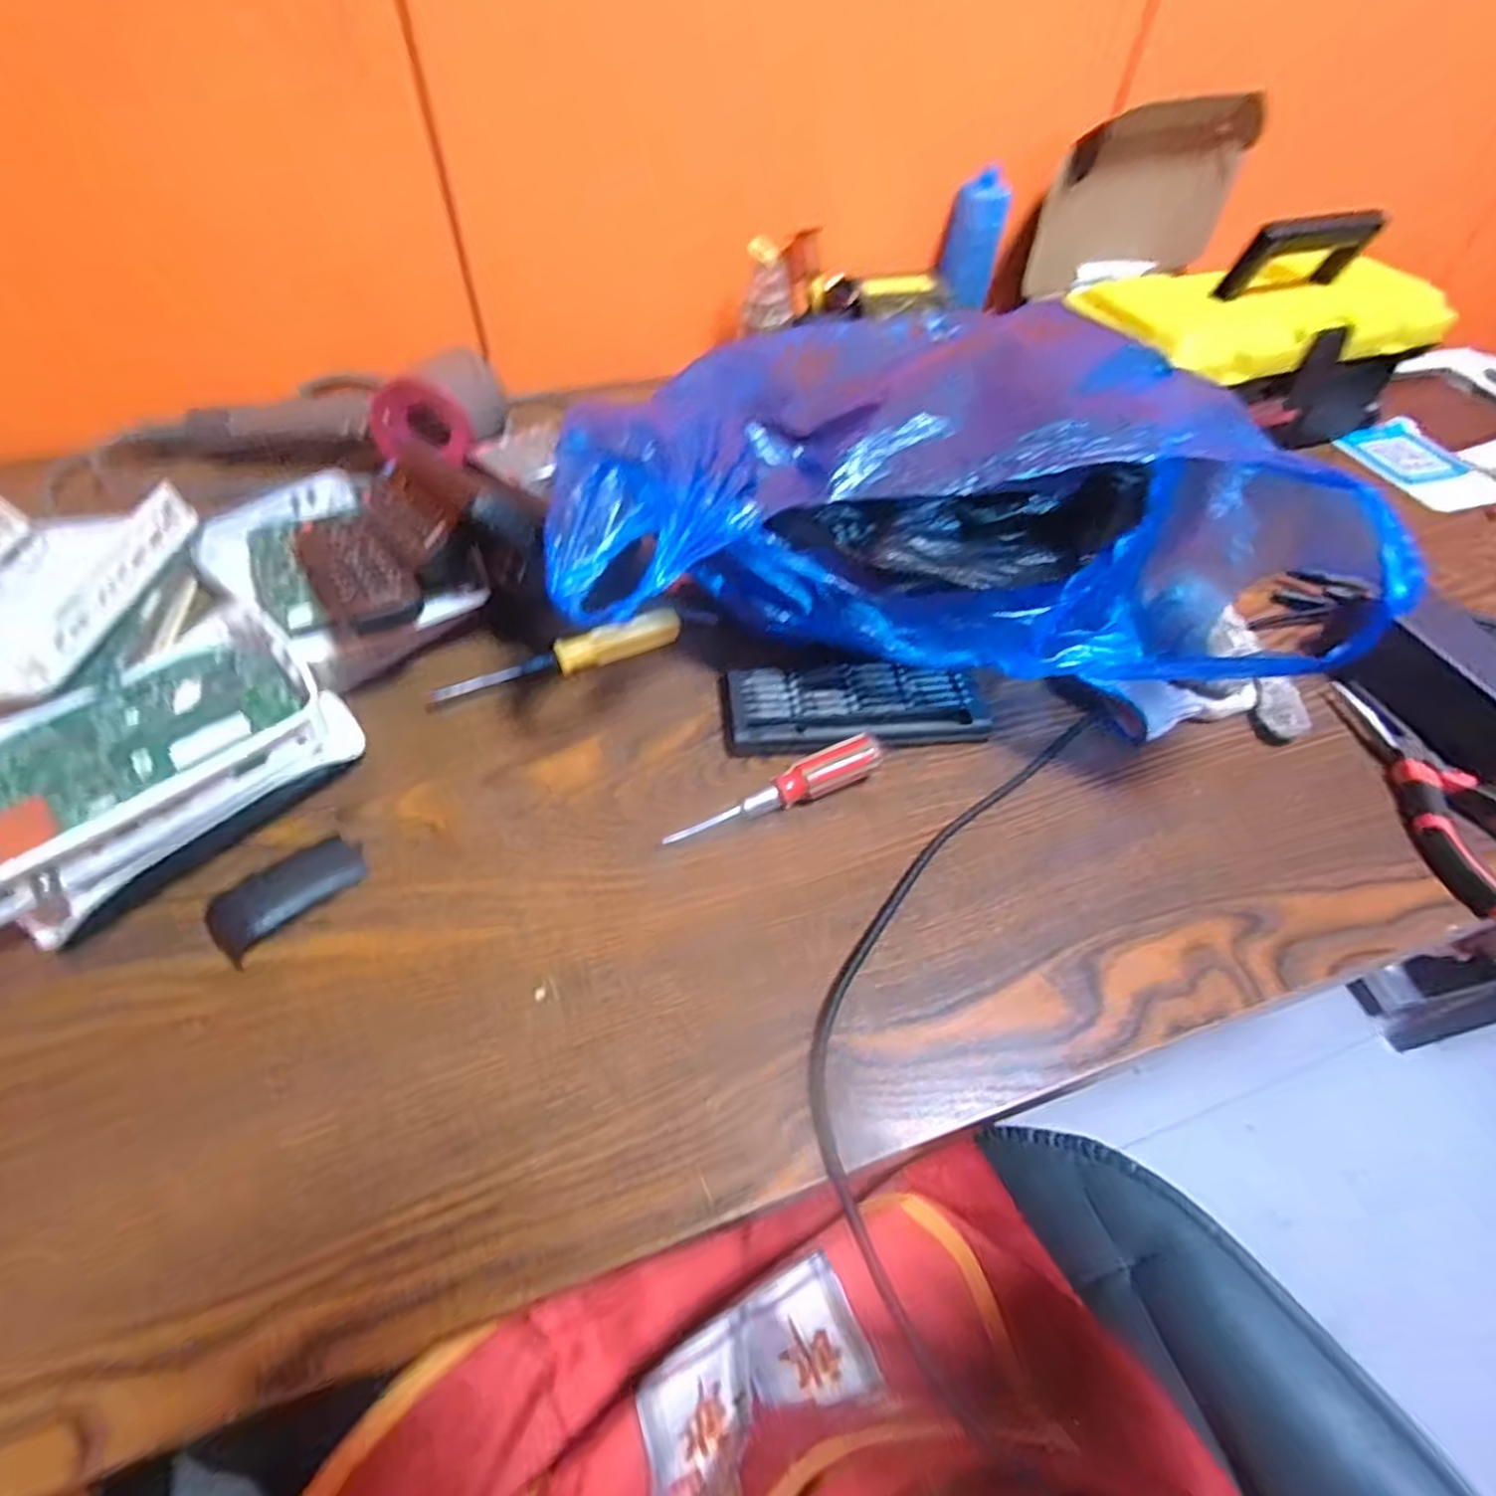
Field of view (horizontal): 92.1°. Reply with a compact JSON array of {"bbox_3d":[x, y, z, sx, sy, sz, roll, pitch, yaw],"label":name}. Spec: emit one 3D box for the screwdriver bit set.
[{"bbox_3d":[0.064,-0.024,0.444,0.158,0.022,0.057,-3,52,-4],"label":"screwdriver bit set"}]

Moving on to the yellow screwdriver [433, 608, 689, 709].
[{"bbox_3d":[-0.119,-0.056,0.456,0.162,0.015,0.021,-20,55,-17],"label":"yellow screwdriver"}]

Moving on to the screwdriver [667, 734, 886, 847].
[{"bbox_3d":[0.015,0.021,0.394,0.122,0.019,0.023,-16,54,-14],"label":"screwdriver"}]

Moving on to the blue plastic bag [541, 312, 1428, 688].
[{"bbox_3d":[0.102,-0.163,0.450,0.393,0.137,0.315,4,52,1],"label":"blue plastic bag"}]

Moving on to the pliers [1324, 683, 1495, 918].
[{"bbox_3d":[0.395,0.020,0.411,0.058,0.030,0.152,-4,52,-5],"label":"pliers"}]

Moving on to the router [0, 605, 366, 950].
[{"bbox_3d":[-0.319,-0.001,0.373,0.186,0.051,0.146,-36,61,-26],"label":"router"}]

